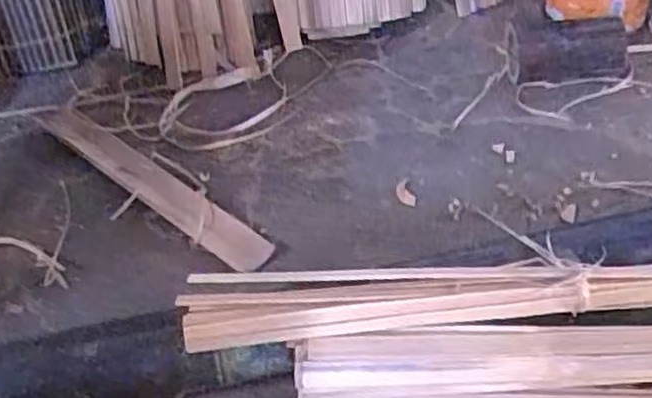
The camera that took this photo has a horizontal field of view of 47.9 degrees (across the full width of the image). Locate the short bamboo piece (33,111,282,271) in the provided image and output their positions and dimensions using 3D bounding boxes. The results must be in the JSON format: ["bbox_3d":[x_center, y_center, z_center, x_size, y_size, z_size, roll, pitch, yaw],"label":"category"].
[{"bbox_3d":[-0.225,-0.030,0.913,0.435,0.016,0.054,31,53,33],"label":"short bamboo piece"}]

